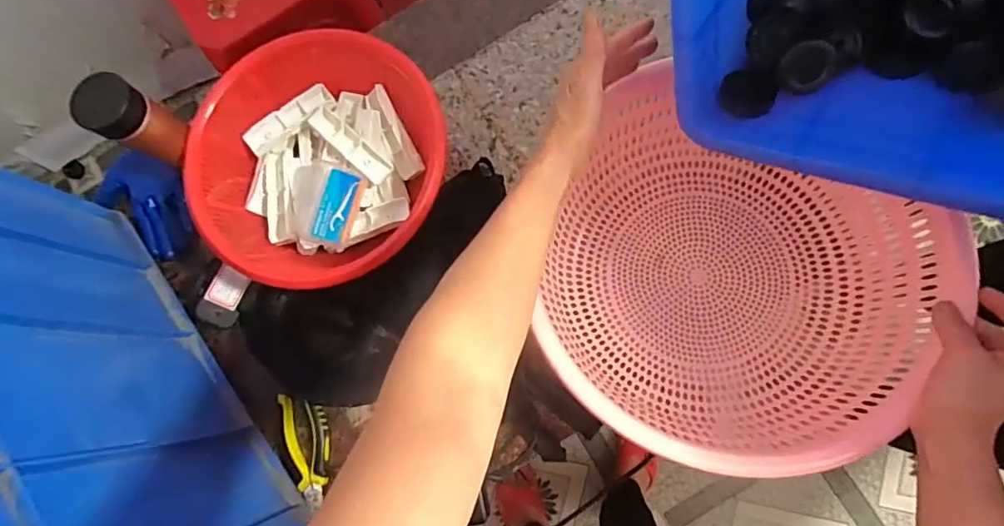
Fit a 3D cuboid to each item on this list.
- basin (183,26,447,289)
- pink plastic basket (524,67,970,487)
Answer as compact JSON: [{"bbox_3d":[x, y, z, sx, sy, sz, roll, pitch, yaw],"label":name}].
[{"bbox_3d":[-0.211,-0.132,0.656,0.285,0.120,0.291,-1,82,5],"label":"basin"},{"bbox_3d":[0.218,0.024,0.551,0.332,0.181,0.308,23,84,8],"label":"pink plastic basket"}]

